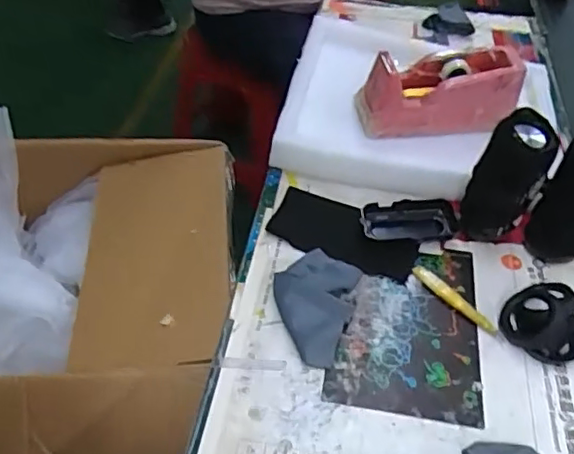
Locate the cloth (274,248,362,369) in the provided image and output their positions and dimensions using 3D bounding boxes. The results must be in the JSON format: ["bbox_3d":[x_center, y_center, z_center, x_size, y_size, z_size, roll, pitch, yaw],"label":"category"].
[{"bbox_3d":[0.022,0.075,0.590,0.080,0.025,0.115,17,47,12],"label":"cloth"}]

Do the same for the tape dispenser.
[{"bbox_3d":[0.195,-0.174,0.762,0.197,0.086,0.077,-8,47,-10],"label":"tape dispenser"}]

